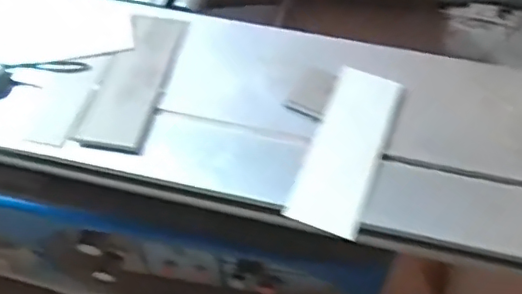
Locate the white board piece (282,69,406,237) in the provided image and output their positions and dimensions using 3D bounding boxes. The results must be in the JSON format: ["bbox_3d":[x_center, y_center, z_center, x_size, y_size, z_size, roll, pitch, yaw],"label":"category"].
[{"bbox_3d":[0.130,-0.005,0.832,0.102,0.014,0.291,17,56,14],"label":"white board piece"}]

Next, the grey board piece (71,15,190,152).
[{"bbox_3d":[-0.209,-0.118,0.919,0.106,0.009,0.297,7,54,7],"label":"grey board piece"}]

